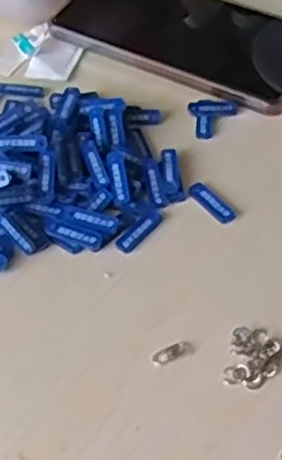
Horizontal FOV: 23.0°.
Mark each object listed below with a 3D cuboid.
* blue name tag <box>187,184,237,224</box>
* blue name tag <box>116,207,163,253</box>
[{"bbox_3d":[0.037,-0.015,0.363,0.012,0.004,0.030,-35,57,-20],"label":"blue name tag"},{"bbox_3d":[-0.001,-0.001,0.354,0.009,0.004,0.030,34,62,27],"label":"blue name tag"}]

